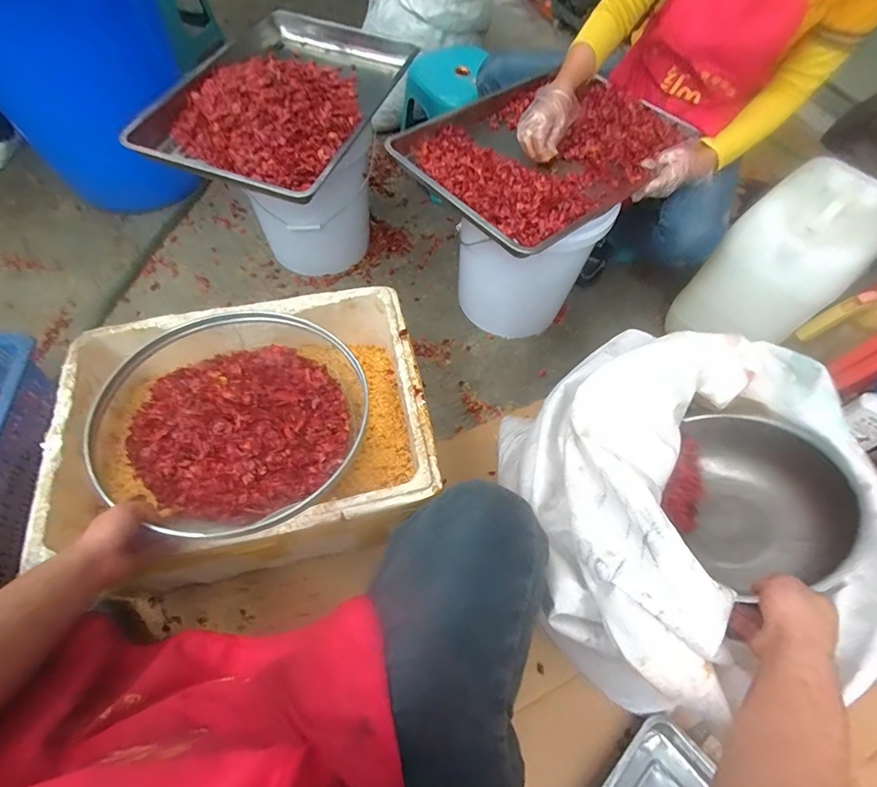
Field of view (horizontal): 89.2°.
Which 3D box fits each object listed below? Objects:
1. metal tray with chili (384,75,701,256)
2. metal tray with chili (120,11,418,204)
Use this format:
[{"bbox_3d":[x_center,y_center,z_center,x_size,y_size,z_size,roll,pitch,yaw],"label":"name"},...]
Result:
[{"bbox_3d":[0.215,-0.514,0.916,0.547,0.044,0.413,-39,70,-22],"label":"metal tray with chili"},{"bbox_3d":[-0.327,-0.668,0.968,0.419,0.087,0.664,19,62,7],"label":"metal tray with chili"}]

